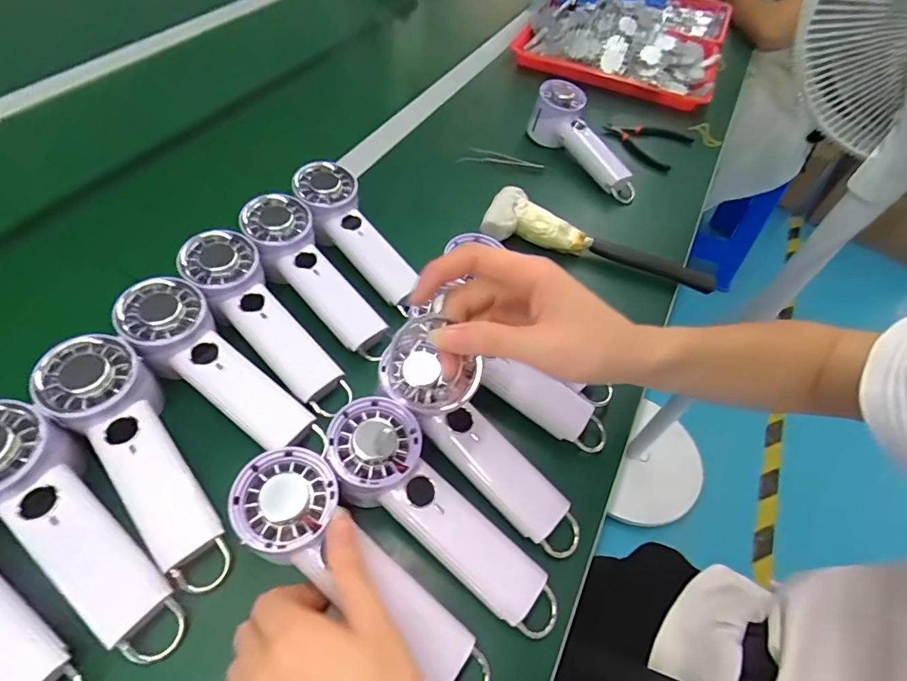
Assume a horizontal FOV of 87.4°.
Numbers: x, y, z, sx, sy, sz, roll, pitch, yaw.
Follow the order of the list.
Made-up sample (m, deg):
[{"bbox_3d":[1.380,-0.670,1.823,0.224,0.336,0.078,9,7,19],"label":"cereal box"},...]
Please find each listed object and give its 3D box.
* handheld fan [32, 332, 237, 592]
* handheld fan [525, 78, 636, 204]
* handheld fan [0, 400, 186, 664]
[{"bbox_3d":[-0.215,0.084,0.331,0.062,0.046,0.194,-32,80,-25],"label":"handheld fan"},{"bbox_3d":[0.169,-0.253,0.622,0.062,0.062,0.193,-26,73,-22],"label":"handheld fan"},{"bbox_3d":[-0.241,0.118,0.299,0.188,0.032,0.058,45,60,4],"label":"handheld fan"}]

